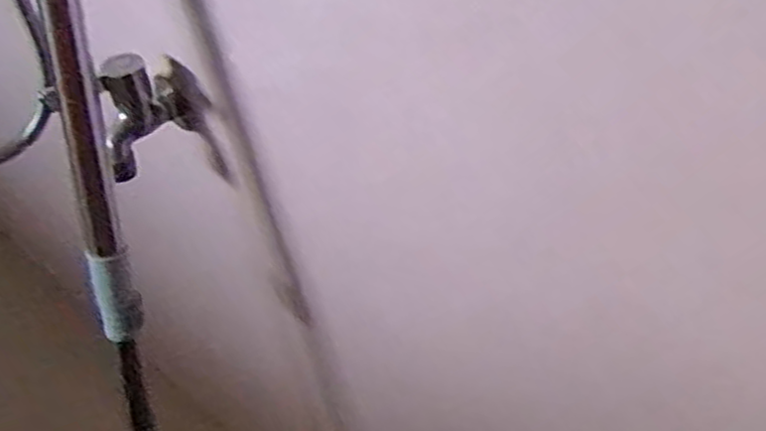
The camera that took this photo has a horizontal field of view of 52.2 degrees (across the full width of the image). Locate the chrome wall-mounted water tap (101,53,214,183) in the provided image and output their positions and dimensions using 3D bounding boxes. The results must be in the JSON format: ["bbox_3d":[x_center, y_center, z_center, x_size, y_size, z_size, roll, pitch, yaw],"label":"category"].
[{"bbox_3d":[-0.169,-0.075,0.555,0.087,0.075,0.044,-15,44,-10],"label":"chrome wall-mounted water tap"}]

